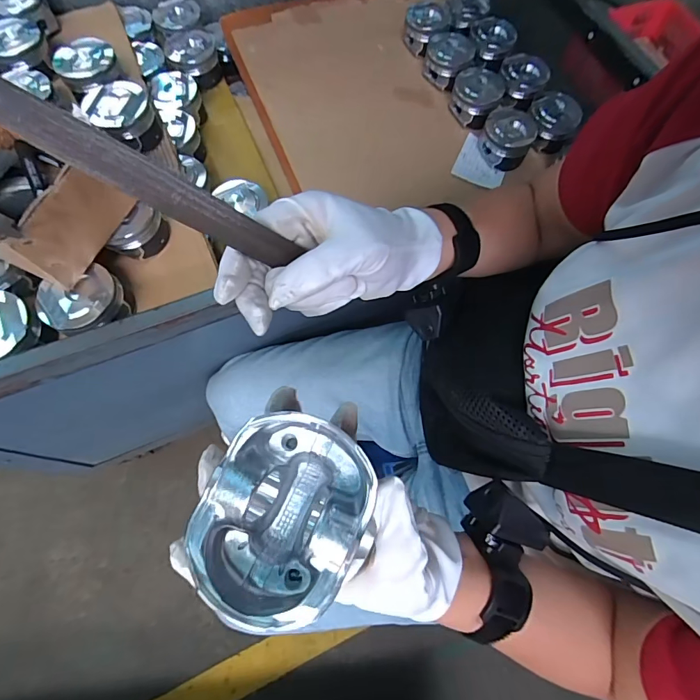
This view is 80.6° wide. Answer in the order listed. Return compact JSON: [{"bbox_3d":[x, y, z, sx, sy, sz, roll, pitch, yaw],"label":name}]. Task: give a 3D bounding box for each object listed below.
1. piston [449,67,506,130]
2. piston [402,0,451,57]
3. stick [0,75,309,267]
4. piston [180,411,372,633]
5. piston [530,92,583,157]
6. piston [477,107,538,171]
[{"bbox_3d":[0.221,-0.443,0.723,0.084,0.052,0.098,24,70,5],"label":"piston"},{"bbox_3d":[0.144,-0.606,0.779,0.082,0.045,0.097,19,70,4],"label":"piston"},{"bbox_3d":[-0.079,-0.070,0.191,0.017,0.145,0.011,-25,68,27],"label":"stick"},{"bbox_3d":[-0.033,0.073,0.193,0.076,0.048,0.090,26,70,7],"label":"piston"},{"bbox_3d":[0.343,-0.391,0.702,0.082,0.053,0.090,29,71,7],"label":"piston"},{"bbox_3d":[0.261,-0.353,0.687,0.080,0.054,0.084,1,70,-3],"label":"piston"}]

